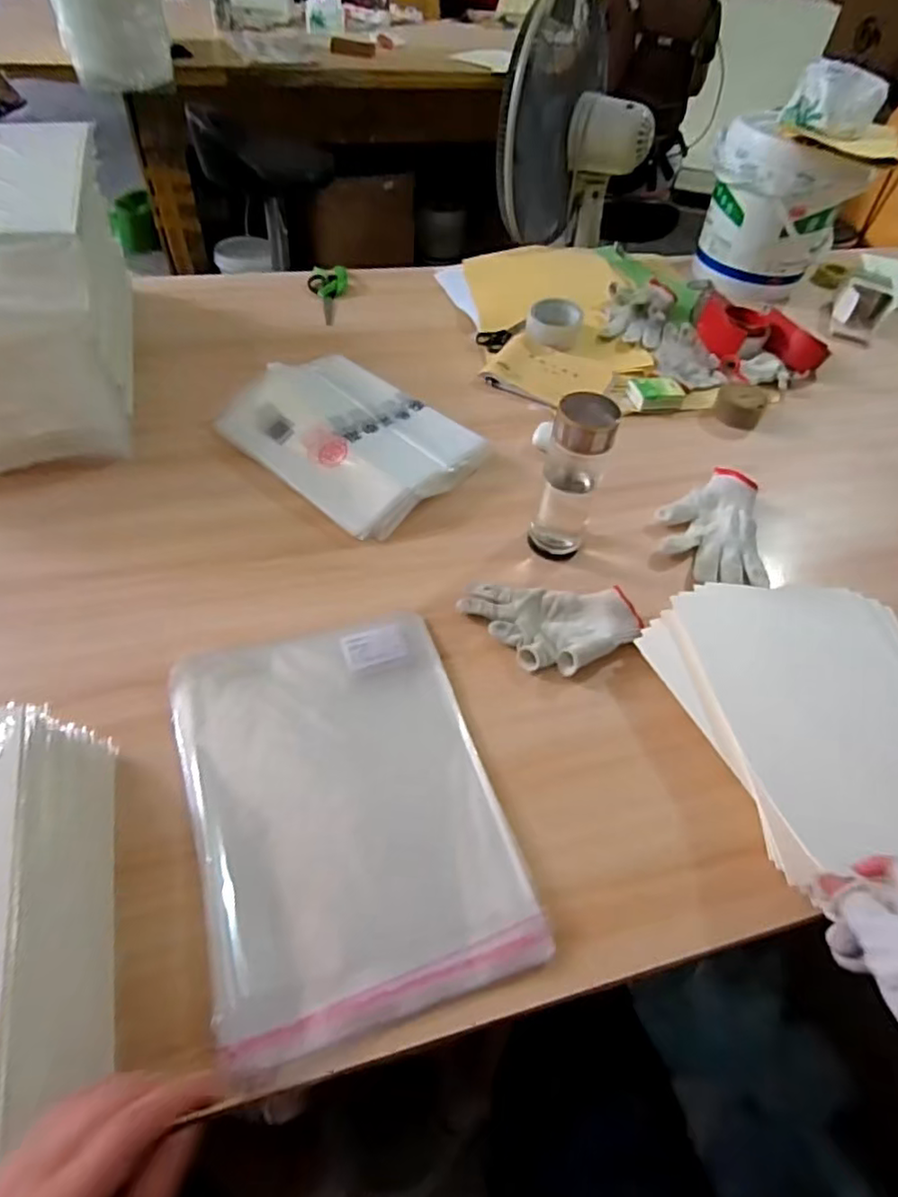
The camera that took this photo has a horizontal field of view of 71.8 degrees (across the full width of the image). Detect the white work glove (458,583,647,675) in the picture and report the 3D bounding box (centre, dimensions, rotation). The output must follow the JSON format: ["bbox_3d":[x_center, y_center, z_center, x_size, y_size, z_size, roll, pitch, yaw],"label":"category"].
[{"bbox_3d":[0.106,0.030,0.658,0.184,0.025,0.102,9,51,1],"label":"white work glove"}]

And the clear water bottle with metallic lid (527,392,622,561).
[{"bbox_3d":[0.135,-0.129,0.690,0.065,0.188,0.069,16,51,7],"label":"clear water bottle with metallic lid"}]

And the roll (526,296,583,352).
[{"bbox_3d":[0.172,-0.451,1.019,0.089,0.042,0.091,12,51,4],"label":"roll"}]

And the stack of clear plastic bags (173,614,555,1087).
[{"bbox_3d":[-0.090,0.167,0.536,0.241,0.026,0.342,-15,55,-14],"label":"stack of clear plastic bags"}]

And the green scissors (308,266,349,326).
[{"bbox_3d":[-0.211,-0.536,1.094,0.068,0.013,0.183,-3,51,-8],"label":"green scissors"}]

